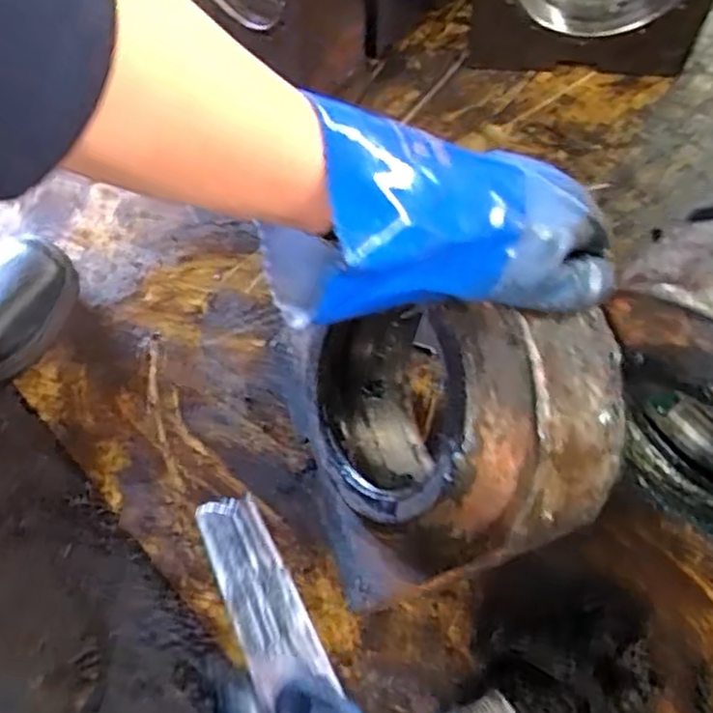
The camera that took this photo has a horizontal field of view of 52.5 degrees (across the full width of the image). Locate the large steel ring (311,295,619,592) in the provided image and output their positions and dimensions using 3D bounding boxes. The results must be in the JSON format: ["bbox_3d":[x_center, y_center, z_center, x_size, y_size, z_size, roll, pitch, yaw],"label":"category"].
[{"bbox_3d":[0.055,0.068,0.478,0.113,0.218,0.179,4,79,-32],"label":"large steel ring"}]

